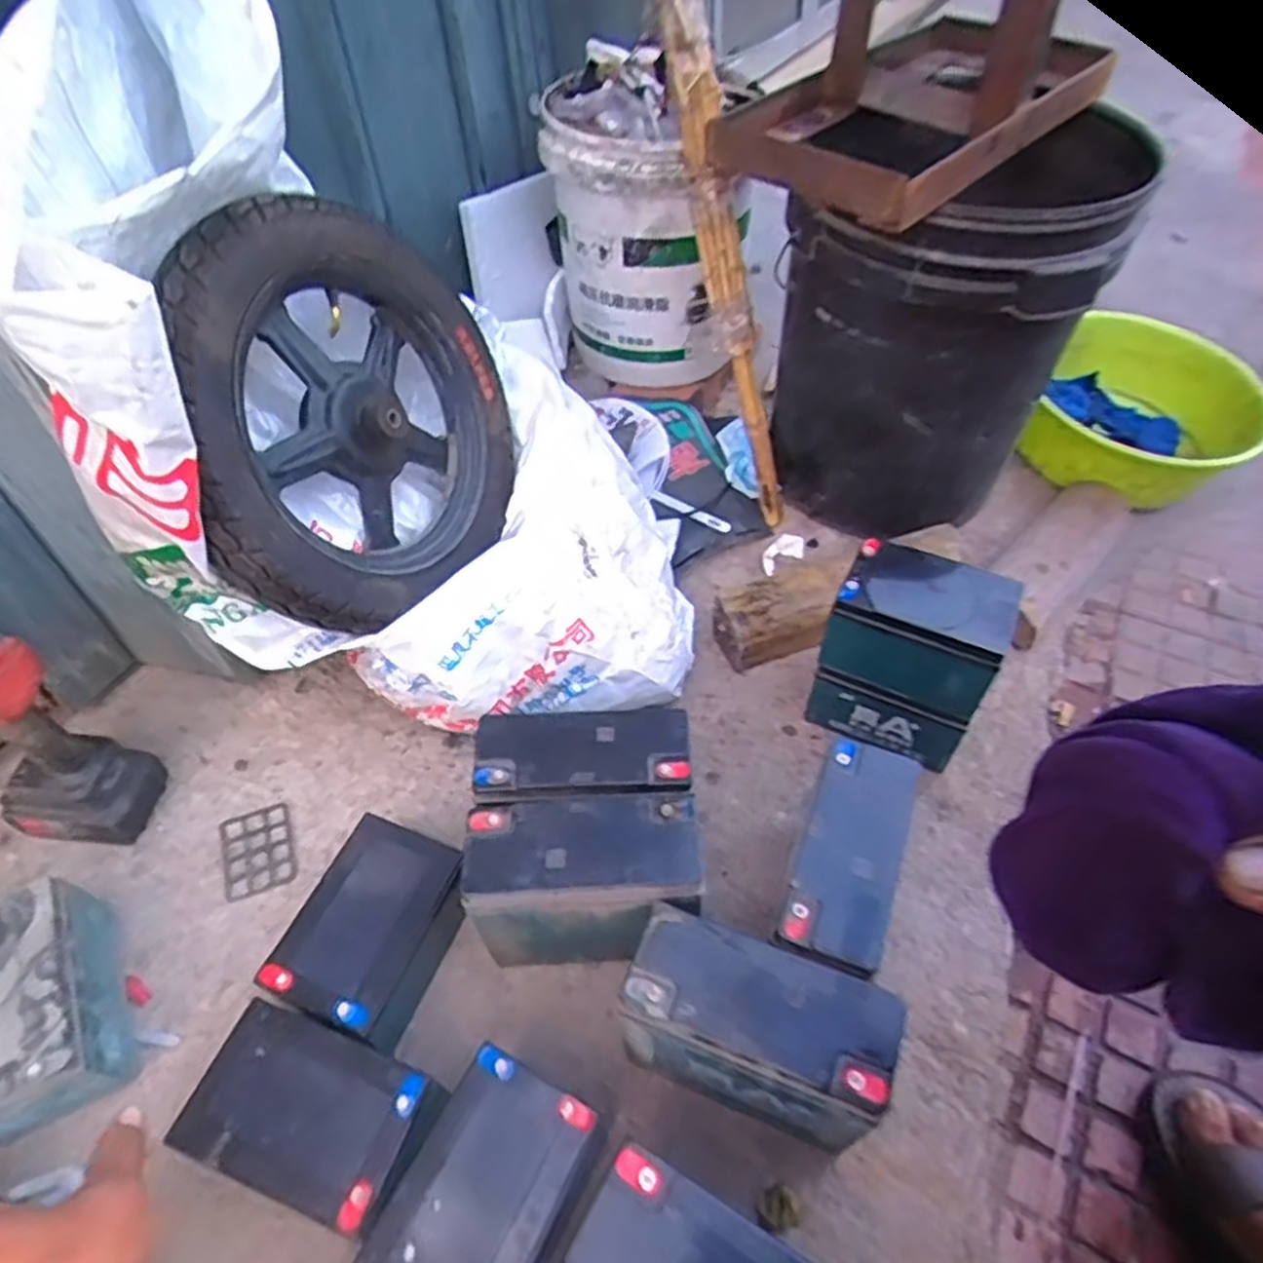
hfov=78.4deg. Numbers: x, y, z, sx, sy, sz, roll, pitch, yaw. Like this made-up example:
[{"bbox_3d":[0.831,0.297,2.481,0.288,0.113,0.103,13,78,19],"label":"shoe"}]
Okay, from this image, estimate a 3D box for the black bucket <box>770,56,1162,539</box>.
[{"bbox_3d":[0.371,-0.358,0.956,0.333,0.413,0.353,16,51,18],"label":"black bucket"}]

